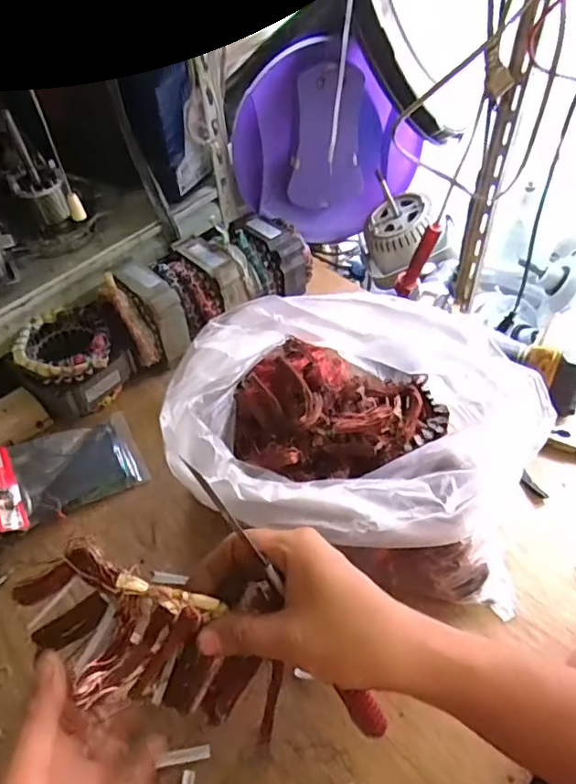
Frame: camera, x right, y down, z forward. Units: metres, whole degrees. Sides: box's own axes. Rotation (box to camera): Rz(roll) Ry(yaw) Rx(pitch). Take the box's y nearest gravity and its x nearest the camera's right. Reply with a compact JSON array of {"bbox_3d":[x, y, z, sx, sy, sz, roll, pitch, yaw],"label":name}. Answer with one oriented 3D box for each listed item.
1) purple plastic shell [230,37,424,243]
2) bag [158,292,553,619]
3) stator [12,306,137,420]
[{"bbox_3d":[0.054,-0.337,0.751,0.252,0.253,0.049,-6,49,-2],"label":"purple plastic shell"},{"bbox_3d":[0.057,0.036,0.459,0.294,0.152,0.202,8,50,10],"label":"bag"},{"bbox_3d":[-0.243,-0.035,0.601,0.107,0.074,0.103,-2,49,2],"label":"stator"}]

